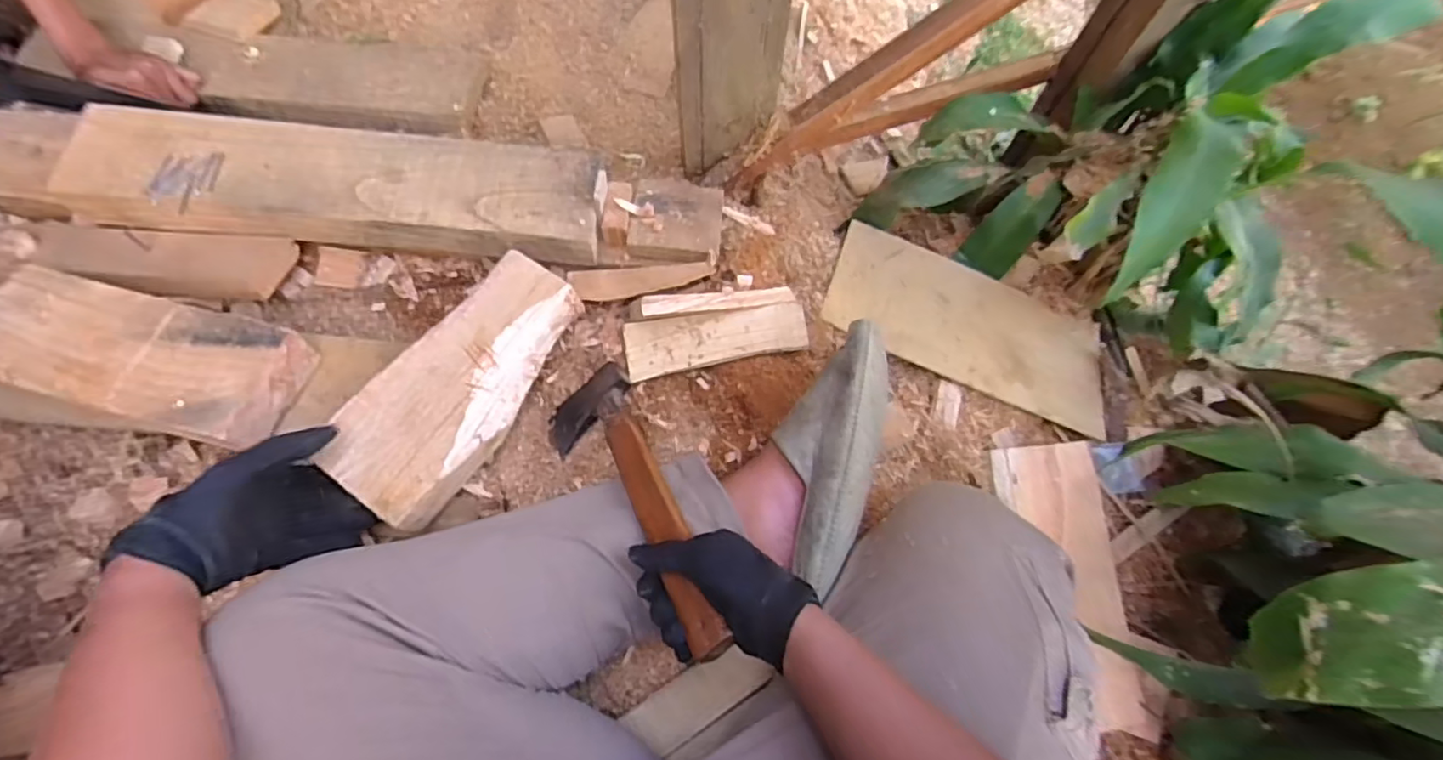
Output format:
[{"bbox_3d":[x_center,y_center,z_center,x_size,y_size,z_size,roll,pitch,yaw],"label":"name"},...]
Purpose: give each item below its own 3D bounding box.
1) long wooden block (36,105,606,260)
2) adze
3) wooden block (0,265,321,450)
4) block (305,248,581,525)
[{"bbox_3d":[-0.417,-0.213,0.680,0.562,0.058,0.131,5,67,-1],"label":"long wooden block"},{"bbox_3d":[-0.082,0.113,0.585,0.091,0.055,0.321,-26,50,-13],"label":"adze"},{"bbox_3d":[-0.576,-0.019,0.605,0.290,0.054,0.126,13,67,2],"label":"wooden block"},{"bbox_3d":[-0.262,0.002,0.624,0.119,0.064,0.275,28,69,9],"label":"block"}]

